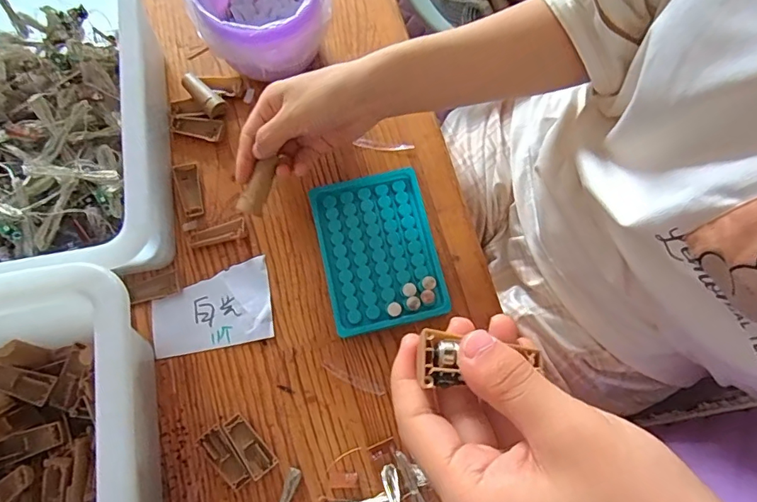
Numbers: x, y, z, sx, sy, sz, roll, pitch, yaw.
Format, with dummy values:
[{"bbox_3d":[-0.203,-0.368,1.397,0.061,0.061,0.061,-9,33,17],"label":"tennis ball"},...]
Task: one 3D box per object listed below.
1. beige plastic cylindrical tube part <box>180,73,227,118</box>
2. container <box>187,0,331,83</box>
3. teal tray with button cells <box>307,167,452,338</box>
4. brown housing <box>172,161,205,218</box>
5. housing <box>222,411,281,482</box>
[{"bbox_3d":[-0.165,-0.147,0.441,0.018,0.017,0.049,-43,77,-12],"label":"beige plastic cylindrical tube part"},{"bbox_3d":[-0.105,-0.212,0.424,0.107,0.091,0.106,0,73,0],"label":"container"},{"bbox_3d":[0.000,0.000,0.406,0.097,0.022,0.131,-13,73,-4],"label":"teal tray with button cells"},{"bbox_3d":[-0.173,-0.056,0.424,0.022,0.009,0.052,-15,73,-4],"label":"brown housing"},{"bbox_3d":[-0.101,0.152,0.366,0.020,0.009,0.050,-39,76,-11],"label":"housing"}]

